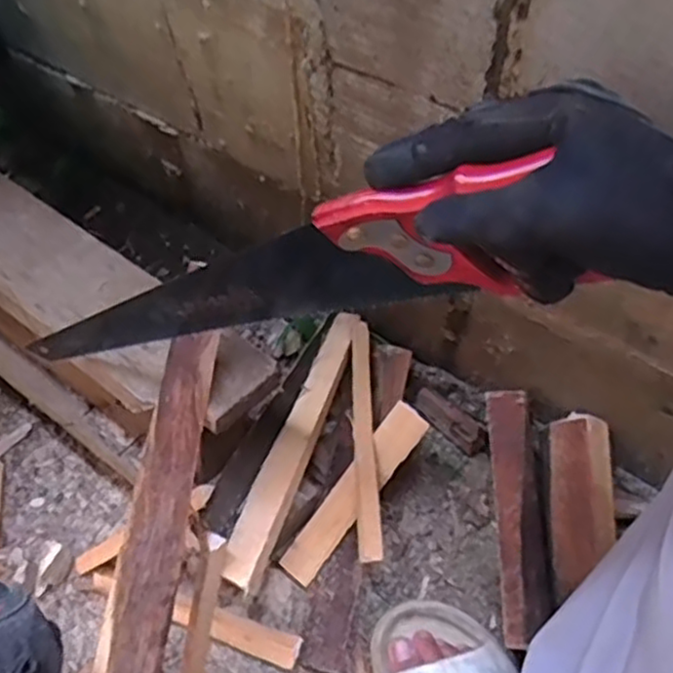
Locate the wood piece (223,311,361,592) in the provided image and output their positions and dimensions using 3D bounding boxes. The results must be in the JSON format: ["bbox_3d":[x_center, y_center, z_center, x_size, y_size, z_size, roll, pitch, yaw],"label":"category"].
[{"bbox_3d":[-0.038,0.096,0.713,0.038,0.019,0.330,15,48,10],"label":"wood piece"}]

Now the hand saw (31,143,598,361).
[{"bbox_3d":[-0.068,-0.026,0.485,0.438,0.083,0.027,-12,54,39],"label":"hand saw"}]

